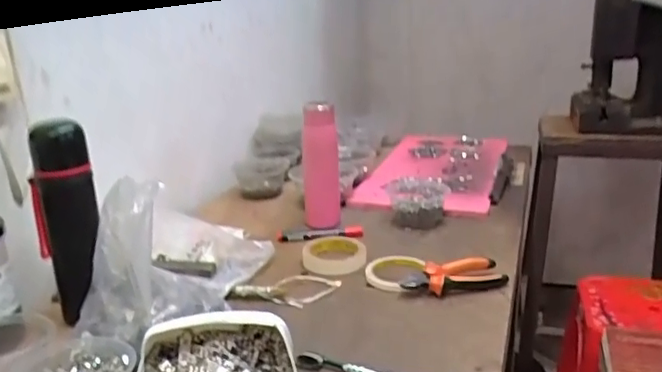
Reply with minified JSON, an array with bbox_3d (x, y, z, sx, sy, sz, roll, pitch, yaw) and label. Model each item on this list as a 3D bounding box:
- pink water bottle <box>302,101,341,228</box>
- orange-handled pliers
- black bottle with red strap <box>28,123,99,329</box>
[{"bbox_3d":[-0.016,-0.032,1.029,0.065,0.234,0.047,-3,17,-3],"label":"pink water bottle"},{"bbox_3d":[0.168,0.124,0.796,0.142,0.031,0.046,-7,18,-16],"label":"orange-handled pliers"},{"bbox_3d":[-0.321,0.042,0.711,0.070,0.229,0.056,-11,19,-26],"label":"black bottle with red strap"}]

